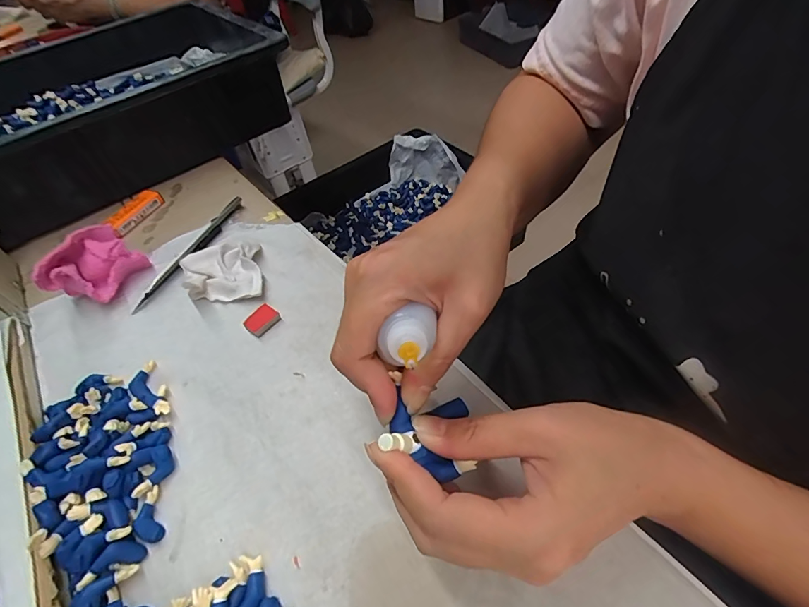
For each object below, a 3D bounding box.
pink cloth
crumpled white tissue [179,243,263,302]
[{"bbox_3d":[-0.254,-0.032,0.339,0.061,0.042,0.066,32,61,31],"label":"pink cloth"},{"bbox_3d":[-0.146,-0.023,0.332,0.062,0.018,0.054,-15,49,-4],"label":"crumpled white tissue"}]

